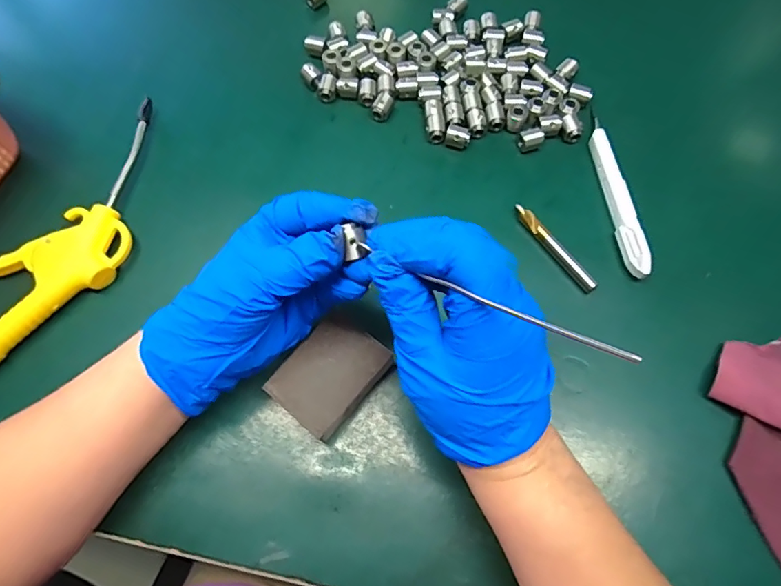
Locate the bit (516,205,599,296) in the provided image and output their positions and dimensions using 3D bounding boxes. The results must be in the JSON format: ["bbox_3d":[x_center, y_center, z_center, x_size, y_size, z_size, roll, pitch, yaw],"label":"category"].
[{"bbox_3d":[0.118,-0.033,0.350,0.010,0.009,0.080,-34,72,-11],"label":"bit"}]

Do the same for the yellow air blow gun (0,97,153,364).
[{"bbox_3d":[-0.242,-0.048,0.359,0.109,0.018,0.210,42,75,15],"label":"yellow air blow gun"}]

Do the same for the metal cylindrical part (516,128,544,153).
[{"bbox_3d":[0.112,-0.122,0.383,0.020,0.010,0.014,-20,70,-6],"label":"metal cylindrical part"}]

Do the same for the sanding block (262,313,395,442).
[{"bbox_3d":[-0.037,0.053,0.311,0.051,0.024,0.067,39,75,15],"label":"sanding block"}]

